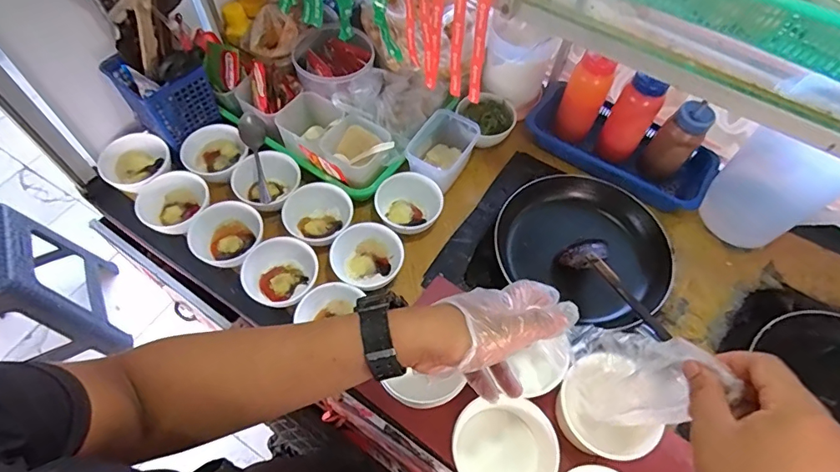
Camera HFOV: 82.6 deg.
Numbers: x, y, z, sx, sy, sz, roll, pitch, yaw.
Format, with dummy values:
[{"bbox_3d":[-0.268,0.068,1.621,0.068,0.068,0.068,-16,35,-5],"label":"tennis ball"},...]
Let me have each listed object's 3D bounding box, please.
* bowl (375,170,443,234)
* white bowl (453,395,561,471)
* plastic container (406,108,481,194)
[{"bbox_3d":[-0.016,-0.045,0.679,0.088,0.051,0.087,1,61,-1],"label":"bowl"},{"bbox_3d":[0.090,0.231,0.516,0.099,0.056,0.103,1,61,-1],"label":"white bowl"},{"bbox_3d":[0.036,-0.124,0.713,0.077,0.067,0.114,32,65,15],"label":"plastic container"}]

